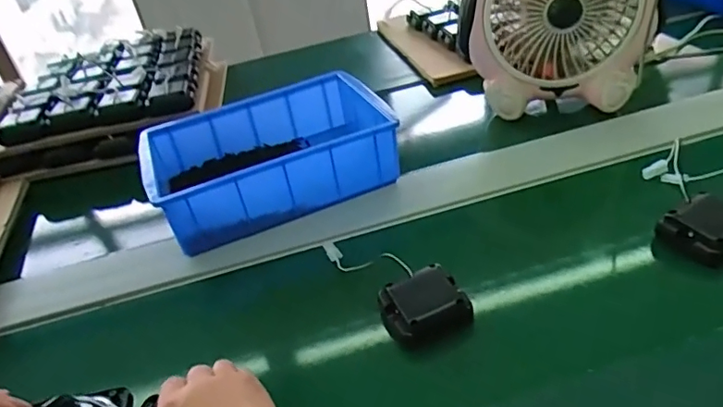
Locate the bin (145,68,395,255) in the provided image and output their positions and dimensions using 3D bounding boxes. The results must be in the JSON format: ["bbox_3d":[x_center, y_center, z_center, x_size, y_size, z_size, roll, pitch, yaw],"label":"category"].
[{"bbox_3d":[-0.115,-0.064,0.700,0.293,0.092,0.203,-21,40,-17],"label":"bin"}]

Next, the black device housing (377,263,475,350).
[{"bbox_3d":[0.055,0.094,0.497,0.075,0.035,0.066,-19,40,-14],"label":"black device housing"}]

